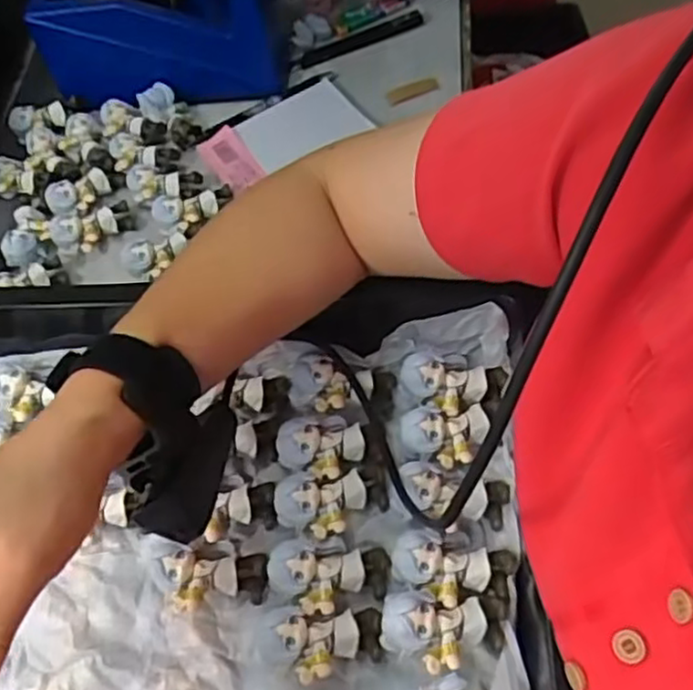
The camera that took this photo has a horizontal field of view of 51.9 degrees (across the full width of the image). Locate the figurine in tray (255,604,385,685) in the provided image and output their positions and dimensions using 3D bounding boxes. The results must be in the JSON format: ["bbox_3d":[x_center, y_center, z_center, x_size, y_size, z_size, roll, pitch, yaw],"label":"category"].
[{"bbox_3d":[-0.013,0.145,0.353,0.061,0.019,0.036,-16,58,-3],"label":"figurine in tray"}]

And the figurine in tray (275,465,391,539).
[{"bbox_3d":[-0.008,0.084,0.389,0.060,0.020,0.034,-17,58,-4],"label":"figurine in tray"}]

